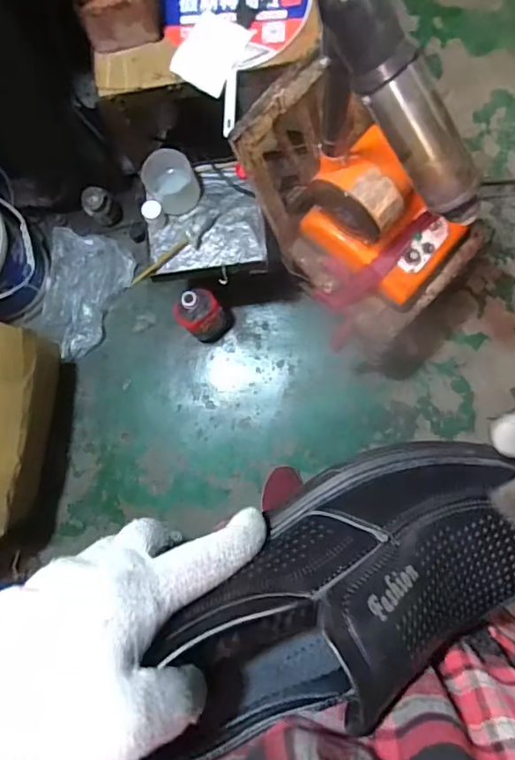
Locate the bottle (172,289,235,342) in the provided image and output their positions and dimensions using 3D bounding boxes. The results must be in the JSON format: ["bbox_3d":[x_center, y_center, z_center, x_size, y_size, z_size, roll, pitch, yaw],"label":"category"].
[{"bbox_3d":[-0.120,-0.147,1.176,0.081,0.232,0.103,44,90,7],"label":"bottle"}]

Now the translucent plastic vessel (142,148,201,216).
[{"bbox_3d":[-0.167,-0.382,1.021,0.093,0.082,0.093,0,85,5],"label":"translucent plastic vessel"}]

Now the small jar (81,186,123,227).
[{"bbox_3d":[-0.369,-0.412,1.265,0.070,0.124,0.061,-39,83,1],"label":"small jar"}]

